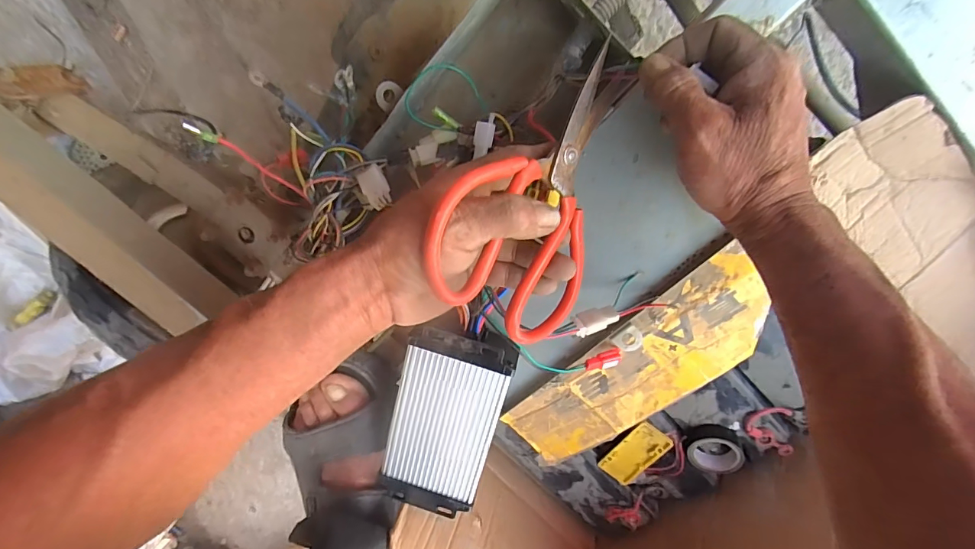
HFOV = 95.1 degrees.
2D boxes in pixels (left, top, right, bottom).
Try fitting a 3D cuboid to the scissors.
[{"bbox_3d":[0.023,-0.049,0.273,0.125,0.013,0.184,7,97,-41],"label":"scissors"}]

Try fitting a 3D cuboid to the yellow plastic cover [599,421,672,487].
[{"bbox_3d":[0.152,0.185,0.459,0.039,0.006,0.078,35,118,7],"label":"yellow plastic cover"}]

